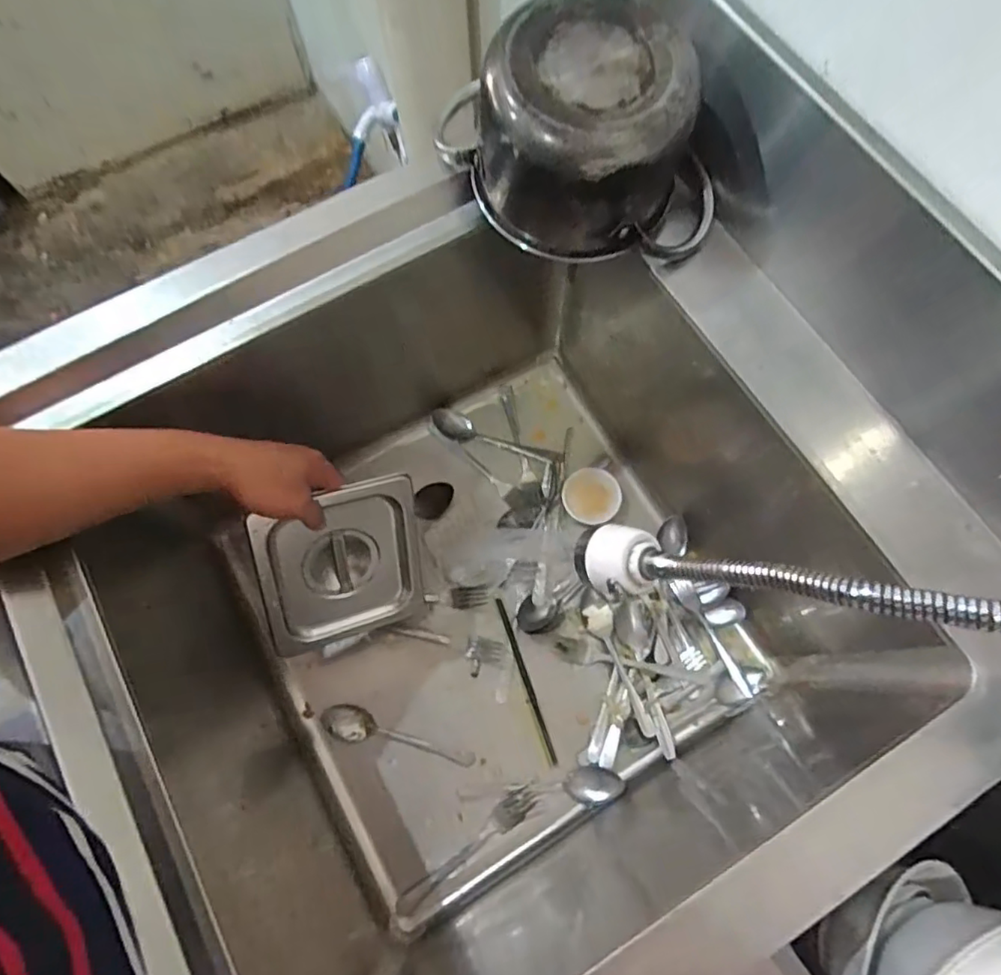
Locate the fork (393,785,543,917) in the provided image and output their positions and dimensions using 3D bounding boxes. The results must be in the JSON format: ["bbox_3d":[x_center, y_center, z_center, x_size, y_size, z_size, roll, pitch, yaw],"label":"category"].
[{"bbox_3d":[-0.034,0.375,0.616,0.175,0.008,0.026,-35,75,-10],"label":"fork"}]

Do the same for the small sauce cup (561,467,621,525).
[{"bbox_3d":[0.112,0.011,0.736,0.069,0.034,0.068,0,72,0],"label":"small sauce cup"}]

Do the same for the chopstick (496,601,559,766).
[{"bbox_3d":[0.029,0.218,0.678,0.008,0.007,0.187,-19,73,-6],"label":"chopstick"}]

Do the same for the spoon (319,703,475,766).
[{"bbox_3d":[-0.110,0.271,0.643,0.167,0.028,0.037,13,73,5],"label":"spoon"}]

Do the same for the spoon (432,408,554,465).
[{"bbox_3d":[-0.011,-0.064,0.757,0.160,0.022,0.031,20,73,7],"label":"spoon"}]

